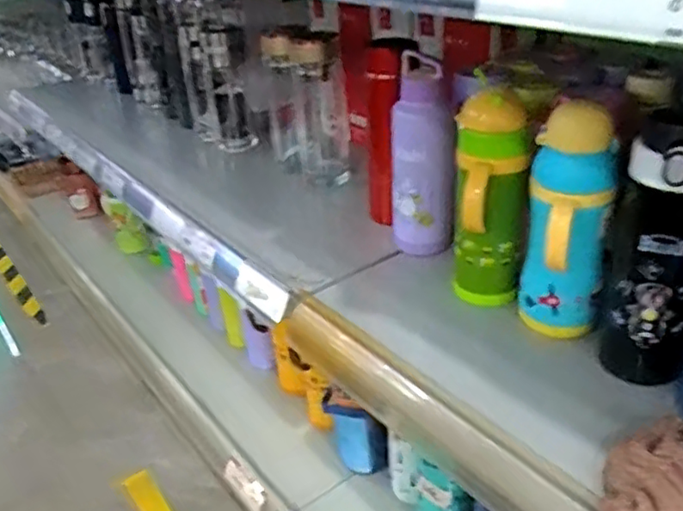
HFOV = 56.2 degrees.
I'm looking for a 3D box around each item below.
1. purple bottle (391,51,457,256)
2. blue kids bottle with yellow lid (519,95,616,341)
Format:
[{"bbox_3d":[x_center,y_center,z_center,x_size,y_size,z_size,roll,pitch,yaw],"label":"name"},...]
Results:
[{"bbox_3d":[0.089,-0.106,0.701,0.066,0.205,0.065,-2,31,7],"label":"purple bottle"},{"bbox_3d":[0.190,-0.019,0.540,0.062,0.198,0.057,-6,31,-1],"label":"blue kids bottle with yellow lid"}]

